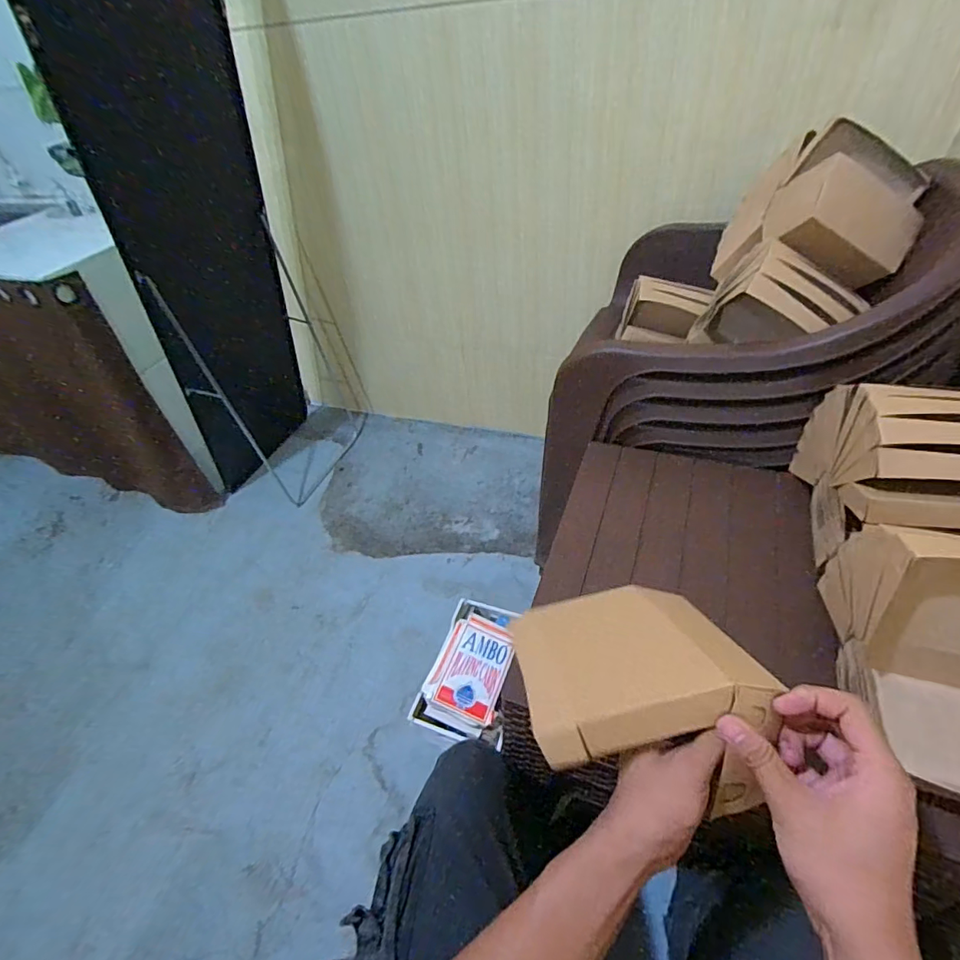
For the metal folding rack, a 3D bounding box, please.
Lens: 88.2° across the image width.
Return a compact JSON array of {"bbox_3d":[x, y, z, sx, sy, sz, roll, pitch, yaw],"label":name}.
[{"bbox_3d":[-0.629,-0.358,1.557,0.220,0.682,0.517,7,47,14],"label":"metal folding rack"}]

